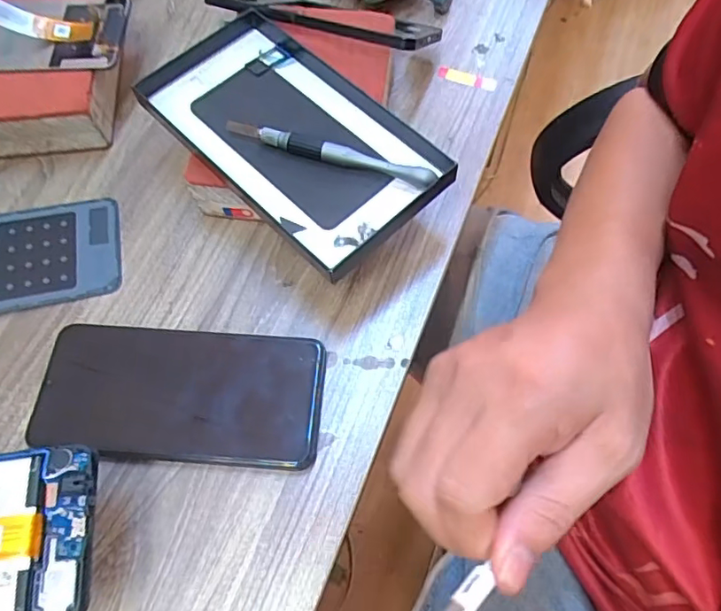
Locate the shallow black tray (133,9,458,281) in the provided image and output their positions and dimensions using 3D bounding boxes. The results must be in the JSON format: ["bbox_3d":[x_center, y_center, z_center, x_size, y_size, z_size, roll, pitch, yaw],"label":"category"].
[{"bbox_3d":[-0.044,-0.106,0.347,0.104,0.021,0.195,-39,70,-15],"label":"shallow black tray"}]

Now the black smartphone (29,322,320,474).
[{"bbox_3d":[-0.103,0.049,0.319,0.160,0.014,0.075,3,65,3],"label":"black smartphone"}]

